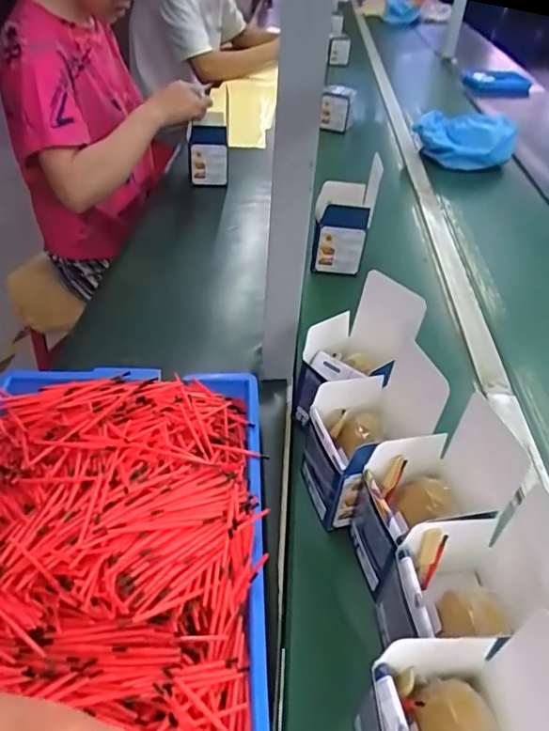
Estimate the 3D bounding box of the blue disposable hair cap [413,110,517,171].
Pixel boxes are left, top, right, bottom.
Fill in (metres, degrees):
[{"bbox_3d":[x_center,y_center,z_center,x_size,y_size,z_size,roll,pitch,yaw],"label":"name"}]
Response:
[{"bbox_3d":[0.462,-0.549,1.299,0.232,0.117,0.079,15,42,11],"label":"blue disposable hair cap"}]

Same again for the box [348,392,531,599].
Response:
[{"bbox_3d":[0.137,0.116,0.486,0.131,0.145,0.081,-15,45,-21],"label":"box"}]

